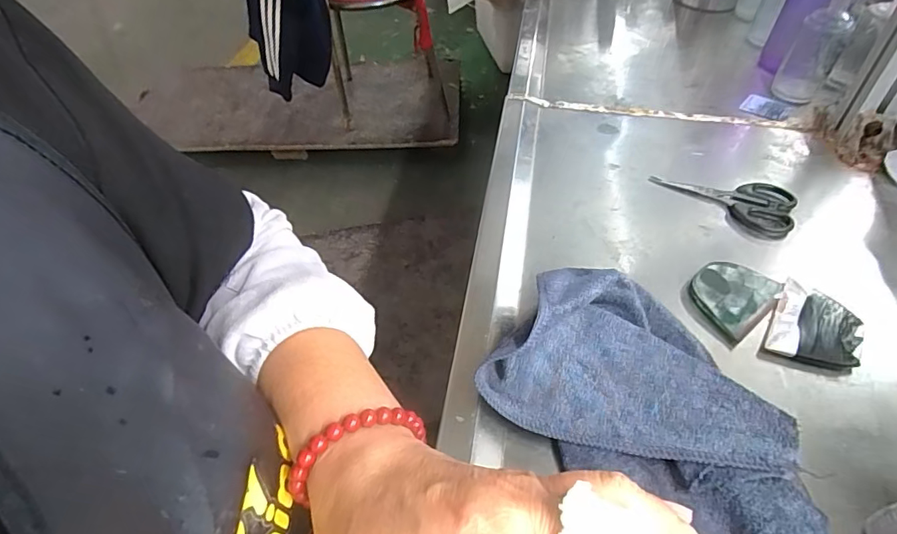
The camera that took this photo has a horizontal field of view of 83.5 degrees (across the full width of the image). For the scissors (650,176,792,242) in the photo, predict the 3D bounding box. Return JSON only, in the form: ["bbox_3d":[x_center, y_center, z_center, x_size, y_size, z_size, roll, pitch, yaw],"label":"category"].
[{"bbox_3d":[0.277,-0.072,0.510,0.132,0.014,0.064,23,53,24],"label":"scissors"}]

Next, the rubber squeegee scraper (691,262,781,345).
[{"bbox_3d":[0.233,0.022,0.416,0.078,0.010,0.057,-34,53,-25],"label":"rubber squeegee scraper"}]

